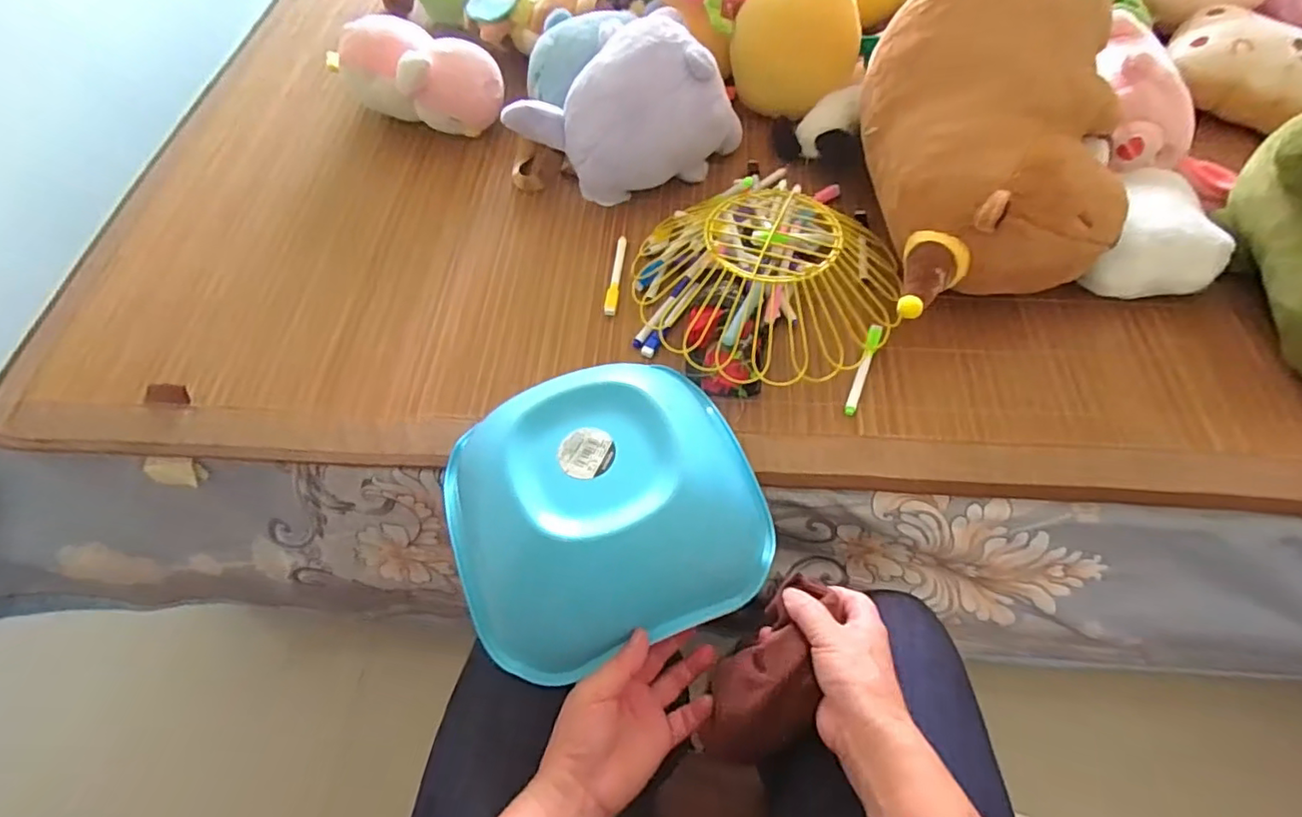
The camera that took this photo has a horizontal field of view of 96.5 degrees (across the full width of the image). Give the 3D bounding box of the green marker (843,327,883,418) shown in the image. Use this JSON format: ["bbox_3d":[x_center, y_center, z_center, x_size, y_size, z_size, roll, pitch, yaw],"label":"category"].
[{"bbox_3d":[0.215,-0.040,0.585,0.013,0.011,0.111,19,63,13],"label":"green marker"}]

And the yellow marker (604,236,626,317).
[{"bbox_3d":[-0.039,-0.151,0.654,0.014,0.008,0.115,4,61,5],"label":"yellow marker"}]

